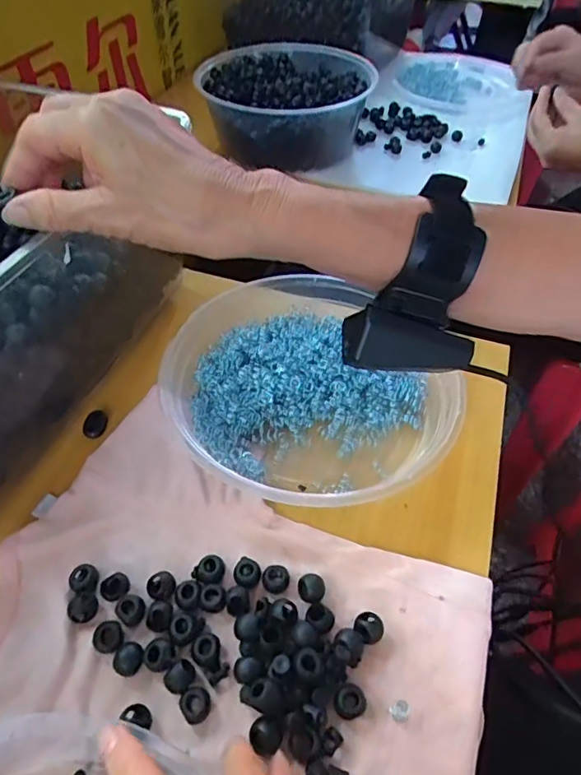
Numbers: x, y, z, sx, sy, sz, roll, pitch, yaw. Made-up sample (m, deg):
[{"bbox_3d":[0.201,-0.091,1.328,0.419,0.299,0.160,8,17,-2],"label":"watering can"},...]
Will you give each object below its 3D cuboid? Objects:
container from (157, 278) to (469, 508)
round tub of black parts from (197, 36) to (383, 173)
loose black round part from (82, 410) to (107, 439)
[{"bbox_3d":[0.014,-0.017,0.371,0.197,0.033,0.196,2,53,-2],"label":"container"},{"bbox_3d":[-0.005,-0.389,0.695,0.218,0.082,0.231,18,52,13],"label":"round tub of black parts"},{"bbox_3d":[-0.139,0.026,0.358,0.012,0.009,0.021,4,53,0],"label":"loose black round part"}]

